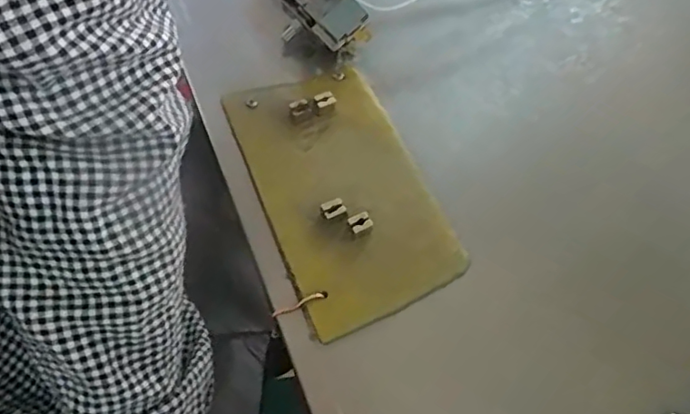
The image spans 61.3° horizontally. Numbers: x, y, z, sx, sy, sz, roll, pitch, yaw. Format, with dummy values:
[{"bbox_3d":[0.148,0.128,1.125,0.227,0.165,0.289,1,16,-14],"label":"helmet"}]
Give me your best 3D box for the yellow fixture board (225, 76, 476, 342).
[{"bbox_3d":[-0.002,-0.015,0.350,0.096,0.016,0.167,-19,63,-14],"label":"yellow fixture board"}]

